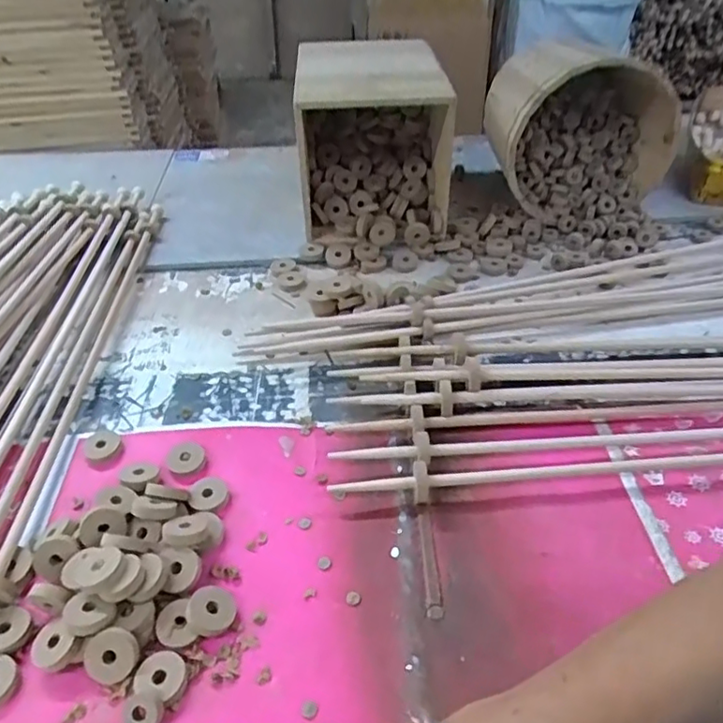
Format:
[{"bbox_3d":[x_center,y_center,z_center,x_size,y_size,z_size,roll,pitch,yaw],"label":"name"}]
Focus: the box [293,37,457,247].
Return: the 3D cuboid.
[{"bbox_3d":[0.018,-0.337,0.913,0.204,0.207,0.308,-2,41,1],"label":"box"}]

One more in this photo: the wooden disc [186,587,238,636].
[{"bbox_3d":[-0.112,0.186,0.451,0.036,0.006,0.037,10,41,-9],"label":"wooden disc"}]

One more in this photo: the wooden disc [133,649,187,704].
[{"bbox_3d":[-0.140,0.219,0.423,0.033,0.012,0.030,-2,41,1],"label":"wooden disc"}]

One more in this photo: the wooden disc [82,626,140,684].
[{"bbox_3d":[-0.175,0.206,0.423,0.035,0.006,0.035,2,76,-9],"label":"wooden disc"}]

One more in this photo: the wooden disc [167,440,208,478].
[{"bbox_3d":[-0.163,0.090,0.564,0.036,0.009,0.034,5,61,-9],"label":"wooden disc"}]

